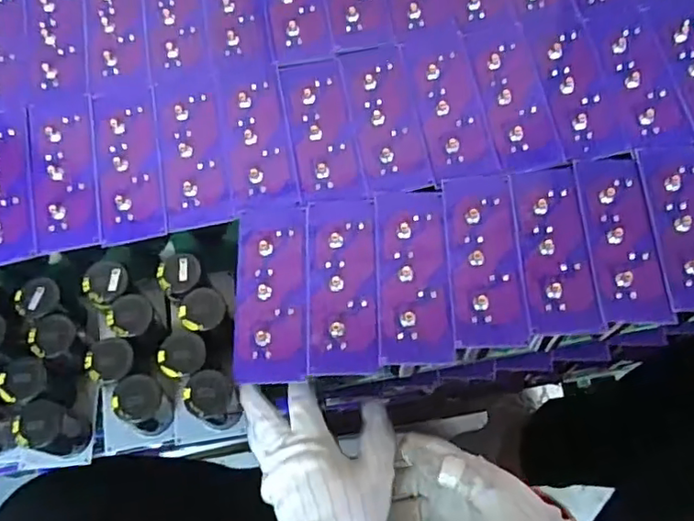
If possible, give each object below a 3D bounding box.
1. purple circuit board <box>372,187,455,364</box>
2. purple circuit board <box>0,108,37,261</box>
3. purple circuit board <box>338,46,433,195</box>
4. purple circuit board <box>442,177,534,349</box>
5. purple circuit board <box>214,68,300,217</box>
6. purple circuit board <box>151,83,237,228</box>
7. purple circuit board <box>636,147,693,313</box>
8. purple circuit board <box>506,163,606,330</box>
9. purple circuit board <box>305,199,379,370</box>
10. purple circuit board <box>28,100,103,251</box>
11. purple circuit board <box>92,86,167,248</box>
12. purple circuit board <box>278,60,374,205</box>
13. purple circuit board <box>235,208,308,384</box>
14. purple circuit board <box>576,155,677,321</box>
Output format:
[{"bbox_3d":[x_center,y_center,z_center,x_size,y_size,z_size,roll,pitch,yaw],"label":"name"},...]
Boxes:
[{"bbox_3d":[0.050,0.009,0.449,0.053,0.008,0.135,-2,71,2],"label":"purple circuit board"},{"bbox_3d":[-0.286,-0.064,0.495,0.054,0.006,0.135,-14,71,-3],"label":"purple circuit board"},{"bbox_3d":[0.031,-0.119,0.500,0.054,0.004,0.137,-11,71,-2],"label":"purple circuit board"},{"bbox_3d":[0.104,-0.002,0.451,0.054,0.009,0.135,-1,71,2],"label":"purple circuit board"},{"bbox_3d":[-0.075,-0.104,0.496,0.054,0.004,0.133,-11,71,-2],"label":"purple circuit board"},{"bbox_3d":[-0.127,-0.090,0.498,0.054,0.007,0.131,-10,71,-1],"label":"purple circuit board"},{"bbox_3d":[0.259,-0.028,0.451,0.052,0.013,0.135,-1,71,2],"label":"purple circuit board"},{"bbox_3d":[0.156,-0.012,0.449,0.051,0.012,0.133,-1,71,2],"label":"purple circuit board"},{"bbox_3d":[-0.003,0.016,0.450,0.052,0.005,0.134,-2,67,2],"label":"purple circuit board"},{"bbox_3d":[-0.233,-0.073,0.496,0.052,0.008,0.131,-12,71,-2],"label":"purple circuit board"},{"bbox_3d":[-0.180,-0.081,0.497,0.052,0.009,0.133,-10,71,-1],"label":"purple circuit board"},{"bbox_3d":[-0.021,-0.109,0.500,0.052,0.004,0.133,-11,71,-2],"label":"purple circuit board"},{"bbox_3d":[-0.057,0.023,0.453,0.054,0.005,0.133,-2,70,1],"label":"purple circuit board"},{"bbox_3d":[0.207,-0.019,0.454,0.049,0.005,0.136,-2,64,2],"label":"purple circuit board"}]

